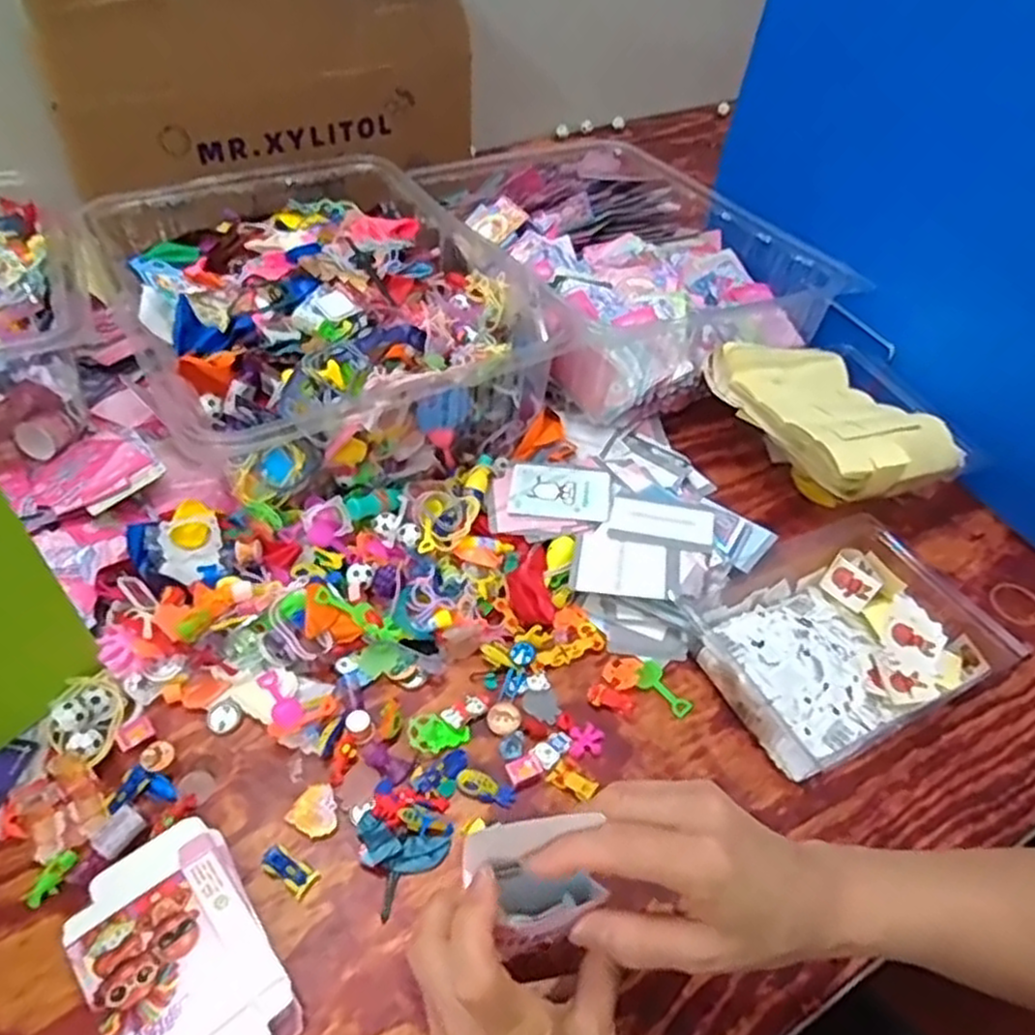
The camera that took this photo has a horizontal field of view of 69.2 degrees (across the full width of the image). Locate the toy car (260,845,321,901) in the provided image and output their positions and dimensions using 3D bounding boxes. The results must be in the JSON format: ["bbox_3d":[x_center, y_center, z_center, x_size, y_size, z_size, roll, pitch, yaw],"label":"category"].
[{"bbox_3d":[-0.142,0.218,0.465,0.037,0.008,0.018,26,52,17],"label":"toy car"}]

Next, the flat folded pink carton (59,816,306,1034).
[{"bbox_3d":[-0.184,0.252,0.417,0.088,0.026,0.153,-28,56,-26],"label":"flat folded pink carton"}]

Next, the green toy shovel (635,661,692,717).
[{"bbox_3d":[0.112,0.129,0.566,0.047,0.004,0.024,38,56,26],"label":"green toy shovel"}]

